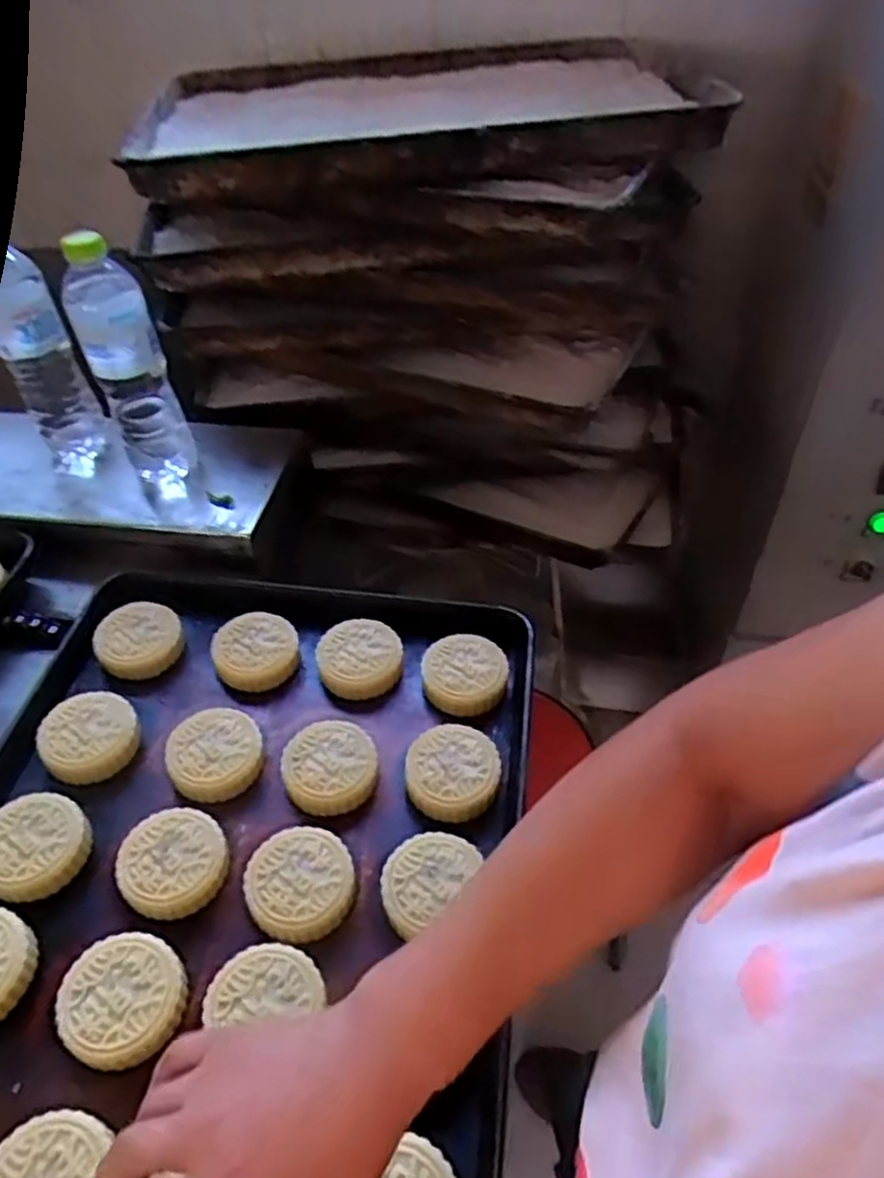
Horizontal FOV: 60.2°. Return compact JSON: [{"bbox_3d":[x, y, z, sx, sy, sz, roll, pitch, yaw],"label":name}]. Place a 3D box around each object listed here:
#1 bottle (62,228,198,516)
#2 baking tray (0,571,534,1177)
[{"bbox_3d":[-0.275,-0.190,0.681,0.060,0.238,0.058,-24,47,-17],"label":"bottle"},{"bbox_3d":[-0.156,0.221,0.496,0.398,0.057,0.582,2,45,9],"label":"baking tray"}]

